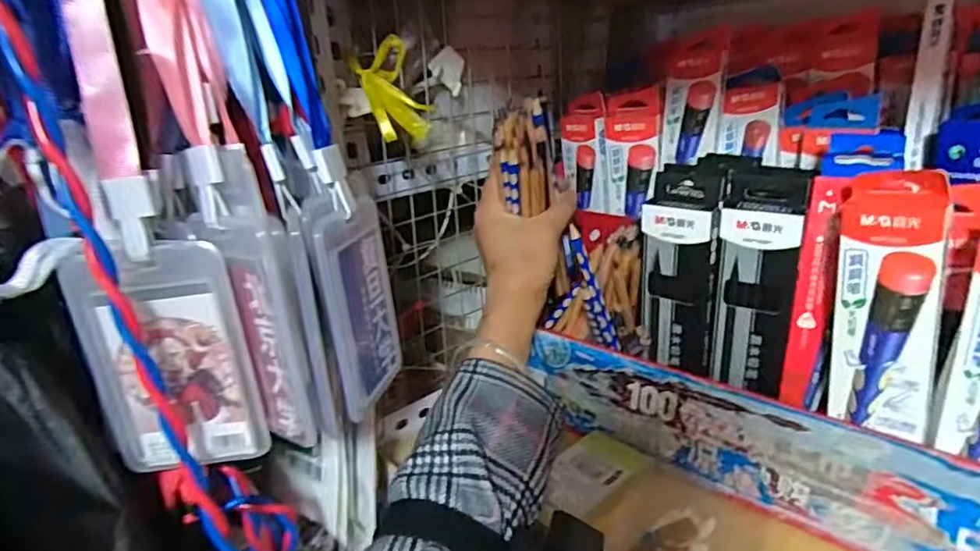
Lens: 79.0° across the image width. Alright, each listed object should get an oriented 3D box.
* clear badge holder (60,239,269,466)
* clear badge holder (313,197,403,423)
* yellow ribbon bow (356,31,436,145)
[{"bbox_3d":[-0.149,0.040,0.277,0.073,0.109,0.012,-4,19,2],"label":"clear badge holder"},{"bbox_3d":[-0.068,0.017,0.326,0.004,0.110,0.073,-1,17,15],"label":"clear badge holder"},{"bbox_3d":[-0.066,-0.135,0.416,0.045,0.021,0.094,-8,61,-9],"label":"yellow ribbon bow"}]

